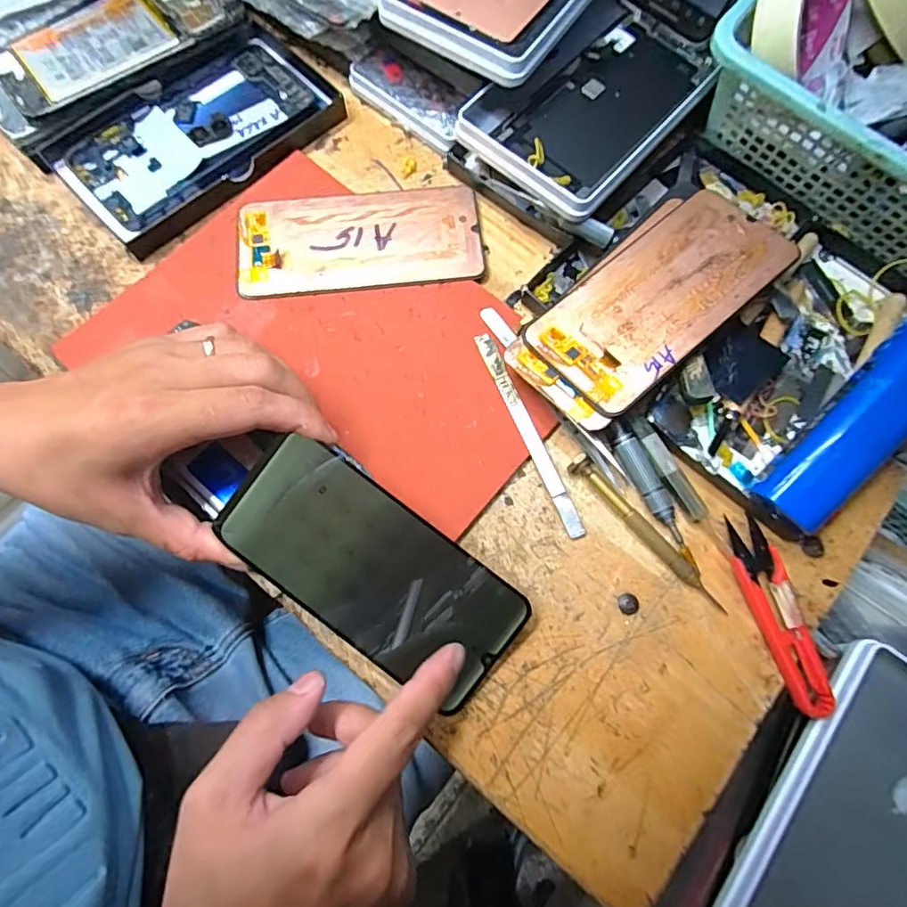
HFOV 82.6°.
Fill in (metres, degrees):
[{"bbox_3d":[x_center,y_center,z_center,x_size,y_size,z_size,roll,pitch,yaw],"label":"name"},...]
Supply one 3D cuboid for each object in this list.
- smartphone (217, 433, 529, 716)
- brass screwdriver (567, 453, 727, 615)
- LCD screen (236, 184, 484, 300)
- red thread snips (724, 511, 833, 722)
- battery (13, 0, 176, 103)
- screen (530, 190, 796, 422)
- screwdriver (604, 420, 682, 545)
[{"bbox_3d":[-0.041,0.058,0.257,0.149,0.004,0.071,37,91,2],"label":"smartphone"},{"bbox_3d":[0.103,0.042,0.275,0.011,0.008,0.106,-43,79,-11],"label":"brass screwdriver"},{"bbox_3d":[-0.059,-0.134,0.325,0.149,0.004,0.073,-9,75,-3],"label":"LCD screen"},{"bbox_3d":[0.164,0.082,0.263,0.022,0.010,0.097,-16,76,-5],"label":"red thread snips"},{"bbox_3d":[-0.240,-0.276,0.346,0.094,0.004,0.059,-35,78,-9],"label":"battery"},{"bbox_3d":[0.114,-0.088,0.284,0.146,0.004,0.068,-40,72,-8],"label":"screen"},{"bbox_3d":[0.105,0.015,0.279,0.013,0.008,0.084,-26,77,-7],"label":"screwdriver"}]

